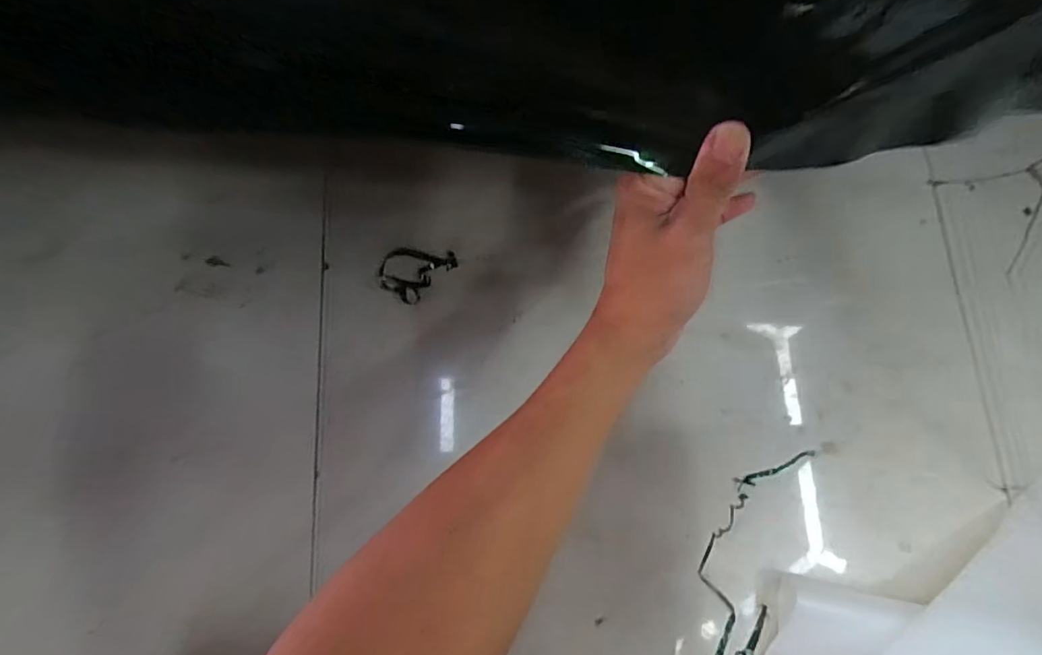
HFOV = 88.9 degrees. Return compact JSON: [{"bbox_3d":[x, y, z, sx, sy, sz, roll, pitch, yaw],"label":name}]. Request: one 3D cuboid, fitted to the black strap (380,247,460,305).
[{"bbox_3d":[-0.100,-0.058,0.497,0.066,0.012,0.054,-44,81,-9],"label":"black strap"}]

